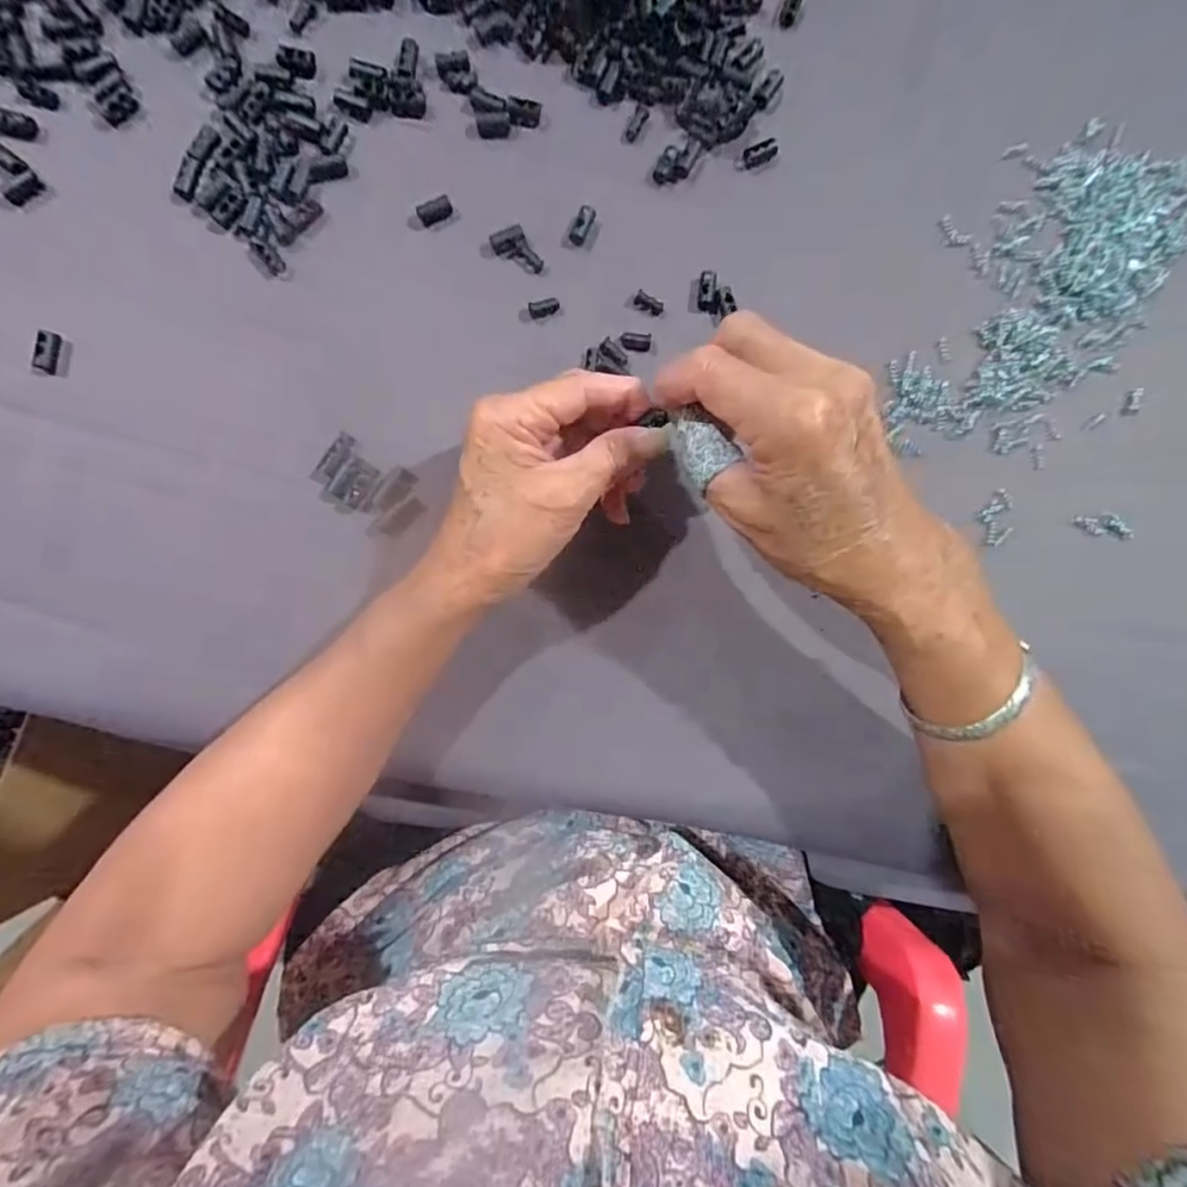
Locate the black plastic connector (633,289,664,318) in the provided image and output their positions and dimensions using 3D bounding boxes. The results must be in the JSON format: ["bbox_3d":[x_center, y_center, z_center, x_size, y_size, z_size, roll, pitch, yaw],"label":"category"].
[{"bbox_3d":[0.031,-0.159,0.323,0.017,0.004,0.009,27,86,-4],"label":"black plastic connector"}]

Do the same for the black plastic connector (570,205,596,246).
[{"bbox_3d":[-0.006,-0.202,0.322,0.010,0.005,0.021,20,86,-4],"label":"black plastic connector"}]

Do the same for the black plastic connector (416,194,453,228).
[{"bbox_3d":[-0.084,-0.204,0.314,0.018,0.008,0.009,-18,89,-6],"label":"black plastic connector"}]

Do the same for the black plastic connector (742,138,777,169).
[{"bbox_3d":[0.094,-0.248,0.331,0.020,0.004,0.011,-30,91,-6],"label":"black plastic connector"}]

